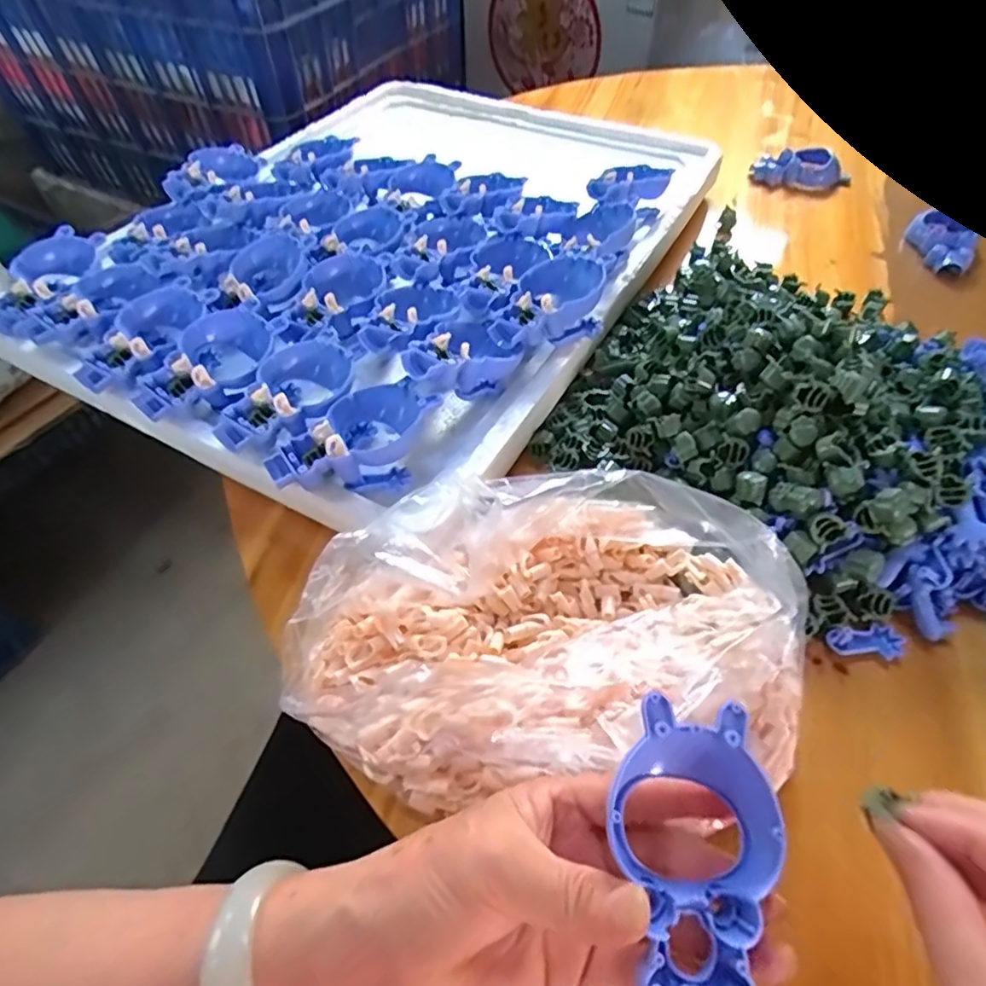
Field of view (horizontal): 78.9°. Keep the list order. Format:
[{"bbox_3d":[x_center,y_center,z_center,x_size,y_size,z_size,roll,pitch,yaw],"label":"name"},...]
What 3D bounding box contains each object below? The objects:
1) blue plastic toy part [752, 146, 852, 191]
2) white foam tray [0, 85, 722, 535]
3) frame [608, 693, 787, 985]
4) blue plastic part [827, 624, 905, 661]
[{"bbox_3d":[0.338,-0.355,0.655,0.102,0.027,0.041,9,53,7],"label":"blue plastic toy part"},{"bbox_3d":[-0.073,-0.234,0.533,0.412,0.074,0.579,23,56,18],"label":"white foam tray"},{"bbox_3d":[0.071,0.126,0.204,0.053,0.018,0.103,6,68,5],"label":"frame"},{"bbox_3d":[0.201,0.079,0.323,0.041,0.009,0.017,3,52,3],"label":"blue plastic part"}]

